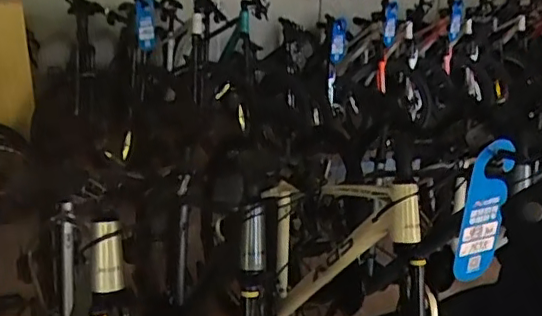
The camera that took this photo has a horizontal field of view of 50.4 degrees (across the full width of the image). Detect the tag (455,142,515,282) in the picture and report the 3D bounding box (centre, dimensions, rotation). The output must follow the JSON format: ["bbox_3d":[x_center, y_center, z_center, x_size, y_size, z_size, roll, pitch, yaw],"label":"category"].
[{"bbox_3d":[0.367,0.094,0.999,0.080,0.269,0.009,-4,26,-12],"label":"tag"}]

